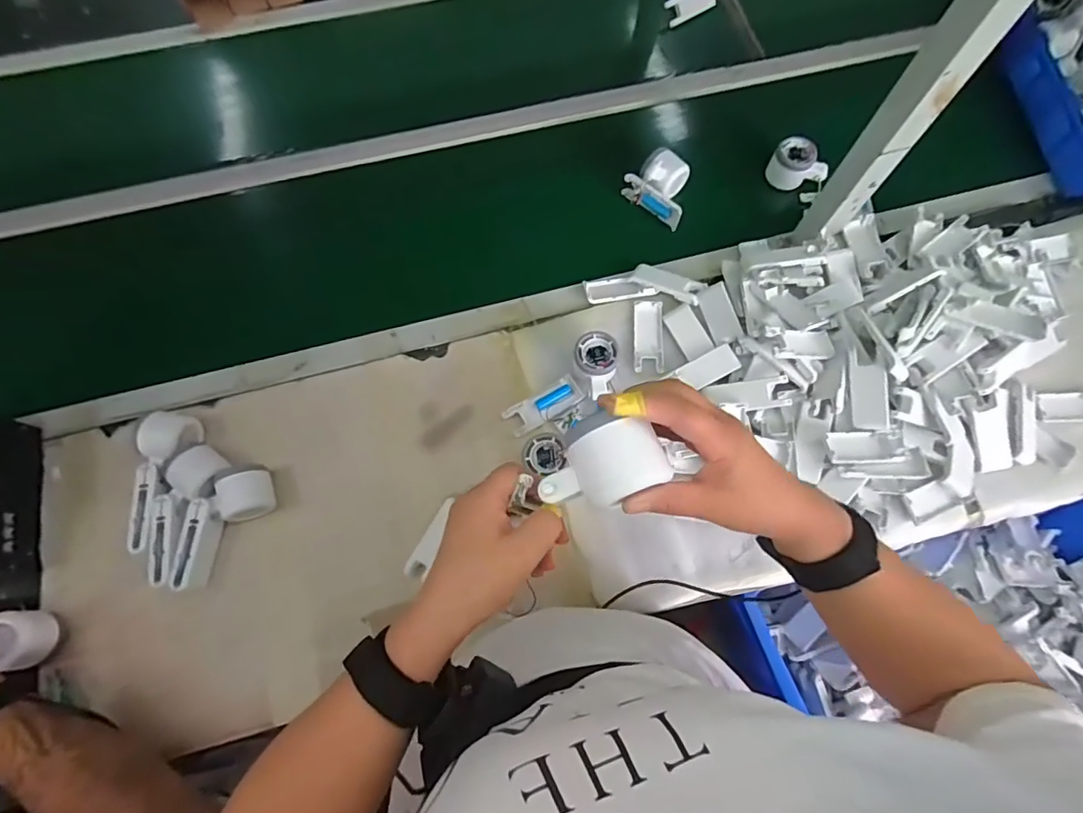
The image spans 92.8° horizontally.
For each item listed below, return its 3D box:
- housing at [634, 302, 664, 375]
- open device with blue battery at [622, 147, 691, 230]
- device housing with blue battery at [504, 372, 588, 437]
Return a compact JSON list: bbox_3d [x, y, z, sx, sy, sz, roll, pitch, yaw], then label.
[{"bbox_3d":[0.150,-0.098,0.718,0.039,0.012,0.104,2,70,1],"label":"housing"},{"bbox_3d":[0.183,-0.335,0.777,0.100,0.066,0.062,37,74,12],"label":"open device with blue battery"},{"bbox_3d":[0.005,-0.001,0.689,0.106,0.013,0.042,-31,73,-11],"label":"device housing with blue battery"}]

